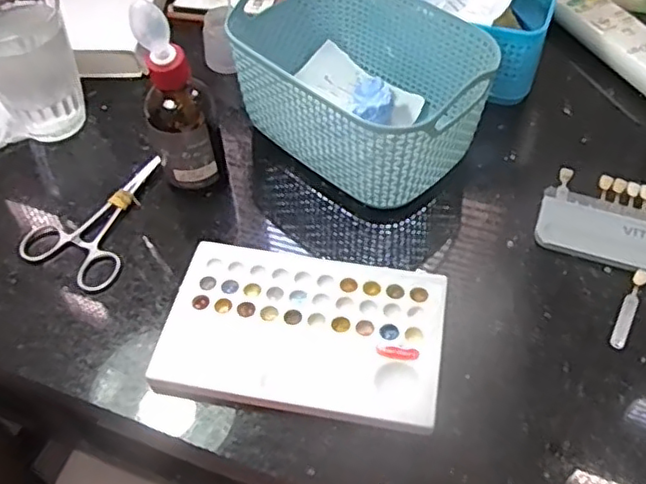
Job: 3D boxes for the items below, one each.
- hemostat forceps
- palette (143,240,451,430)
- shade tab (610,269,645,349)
[{"bbox_3d":[-0.141,-0.019,0.409,0.067,0.007,0.102,23,58,19],"label":"hemostat forceps"},{"bbox_3d":[-0.010,0.049,0.354,0.153,0.015,0.098,8,54,8],"label":"palette"},{"bbox_3d":[0.177,0.038,0.359,0.008,0.004,0.056,26,58,20],"label":"shade tab"}]

